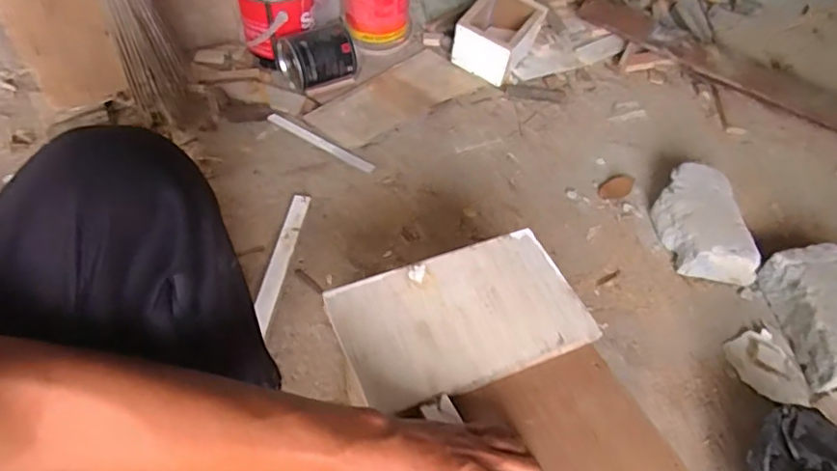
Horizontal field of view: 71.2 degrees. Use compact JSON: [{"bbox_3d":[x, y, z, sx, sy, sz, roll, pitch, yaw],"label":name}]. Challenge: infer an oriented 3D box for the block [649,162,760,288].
[{"bbox_3d":[0.461,-0.020,0.958,0.121,0.071,0.208,-2,53,-5],"label":"block"}]

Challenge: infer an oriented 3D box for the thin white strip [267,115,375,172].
[{"bbox_3d":[-0.180,-0.172,1.081,0.236,0.010,0.022,28,56,17],"label":"thin white strip"}]

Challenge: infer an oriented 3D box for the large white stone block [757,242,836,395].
[{"bbox_3d":[0.623,0.111,0.864,0.185,0.074,0.207,-7,53,-8],"label":"large white stone block"}]

